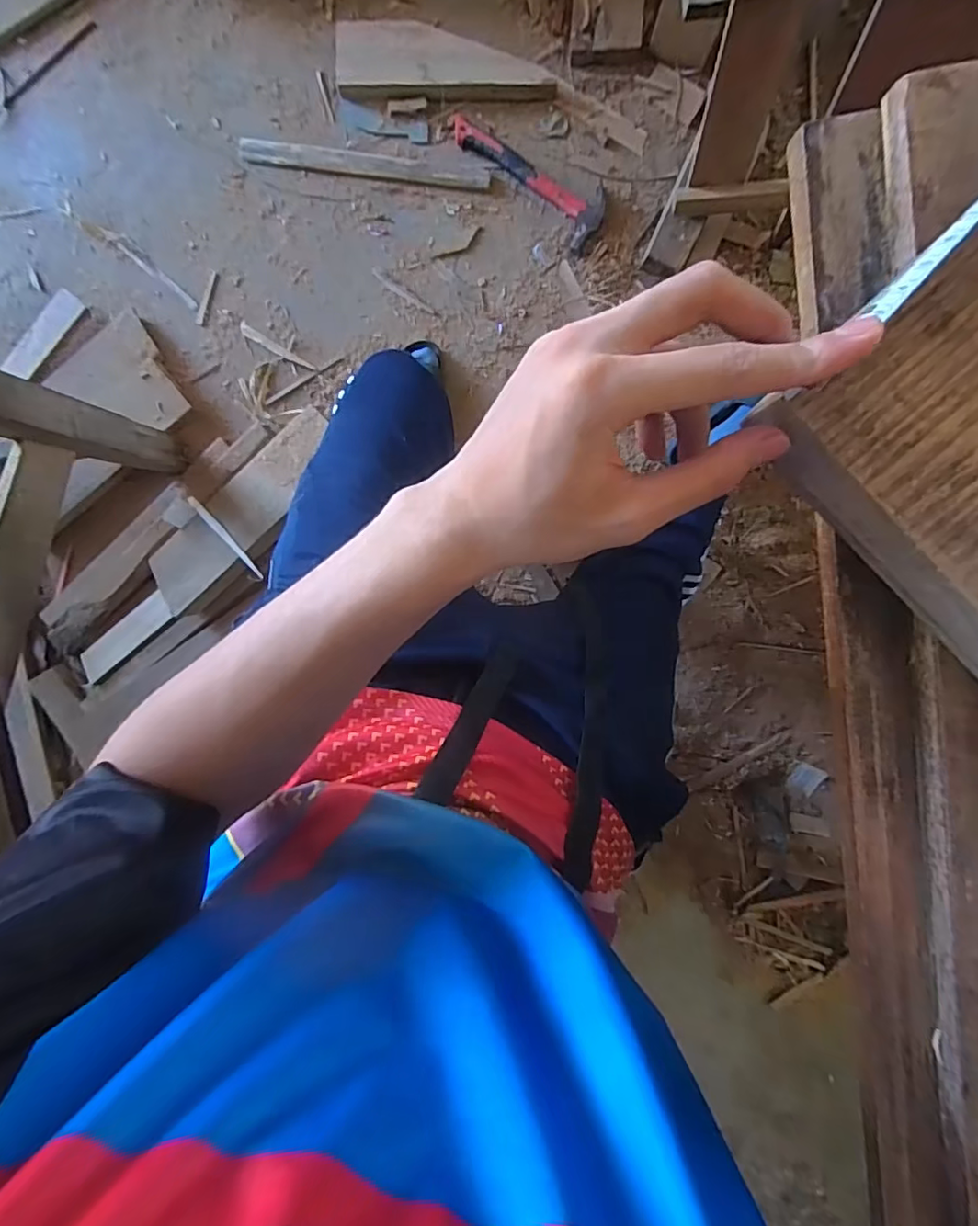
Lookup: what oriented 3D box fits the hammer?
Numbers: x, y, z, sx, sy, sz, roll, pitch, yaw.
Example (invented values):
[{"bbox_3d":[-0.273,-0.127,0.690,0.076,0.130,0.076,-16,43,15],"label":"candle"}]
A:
[{"bbox_3d":[0.072,-0.835,1.056,0.337,0.029,0.106,40,95,0],"label":"hammer"}]

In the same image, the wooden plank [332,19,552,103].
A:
[{"bbox_3d":[-0.086,-1.053,1.056,0.416,0.019,0.148,5,94,3],"label":"wooden plank"}]

